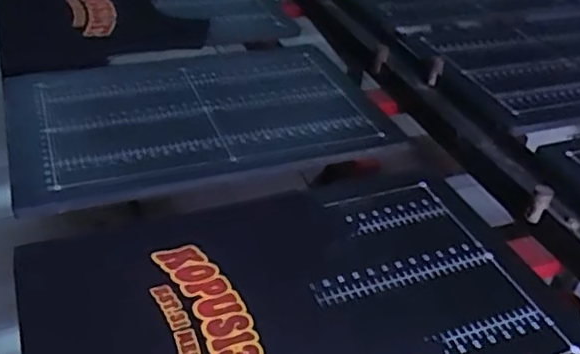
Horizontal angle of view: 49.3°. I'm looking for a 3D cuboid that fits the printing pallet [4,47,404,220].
[{"bbox_3d":[-0.156,-0.124,1.071,0.594,0.027,0.399,-11,40,-17],"label":"printing pallet"}]

